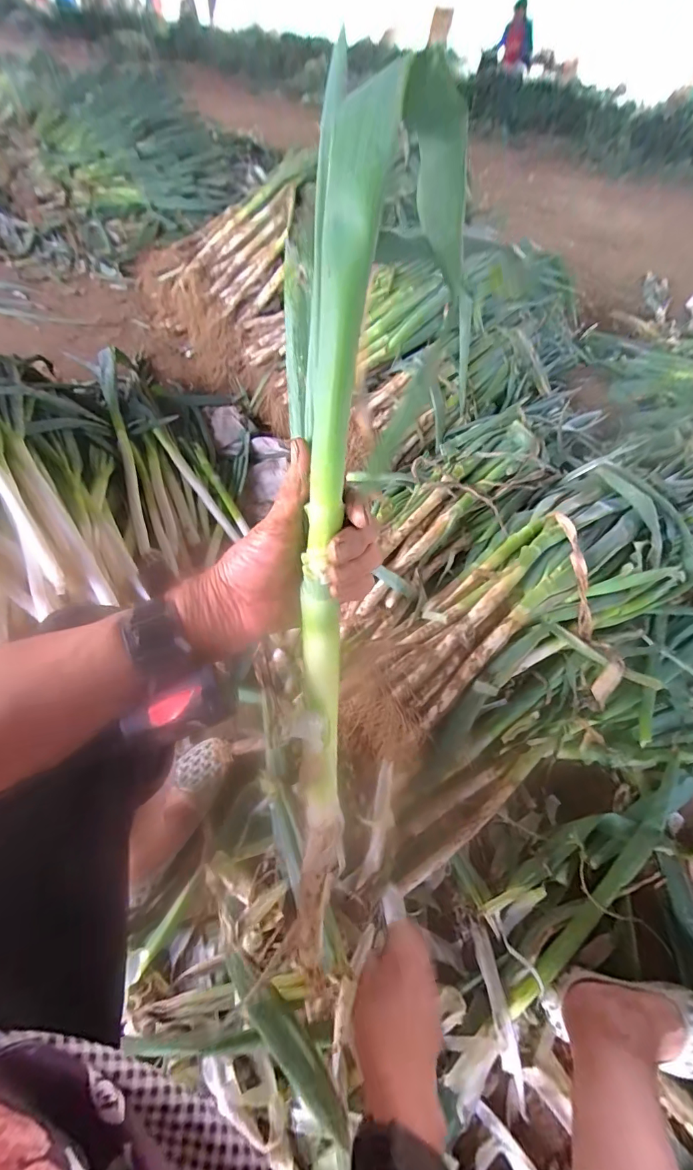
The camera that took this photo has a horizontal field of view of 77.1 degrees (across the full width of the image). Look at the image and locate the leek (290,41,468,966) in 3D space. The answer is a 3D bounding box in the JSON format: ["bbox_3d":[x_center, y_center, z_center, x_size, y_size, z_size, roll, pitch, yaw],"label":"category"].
[{"bbox_3d":[-0.006,0.055,0.328,0.095,0.637,0.090,5,20,-1],"label":"leek"}]

